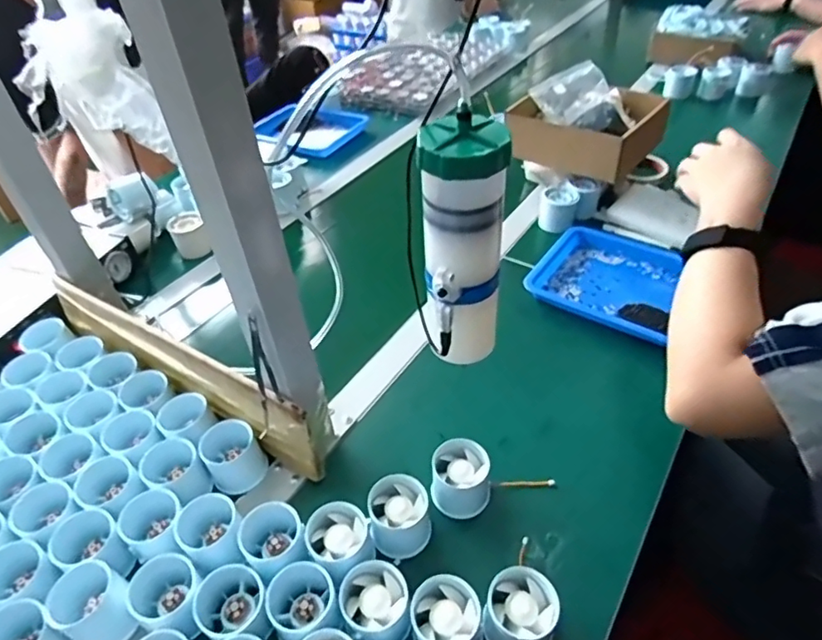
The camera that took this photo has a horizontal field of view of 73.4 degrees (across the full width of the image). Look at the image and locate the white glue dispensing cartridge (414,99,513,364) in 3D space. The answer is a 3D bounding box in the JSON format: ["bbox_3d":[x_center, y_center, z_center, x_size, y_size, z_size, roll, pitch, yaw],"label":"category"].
[{"bbox_3d":[0.038,-0.048,0.389,0.055,0.180,0.053,-1,43,5],"label":"white glue dispensing cartridge"}]

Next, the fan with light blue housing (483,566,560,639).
[{"bbox_3d":[0.085,0.226,0.425,0.051,0.041,0.054,15,47,21],"label":"fan with light blue housing"}]

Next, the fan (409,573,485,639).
[{"bbox_3d":[0.027,0.233,0.425,0.051,0.042,0.053,-3,43,3],"label":"fan"}]

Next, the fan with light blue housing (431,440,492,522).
[{"bbox_3d":[0.047,0.149,0.516,0.053,0.053,0.053,2,44,8],"label":"fan with light blue housing"}]

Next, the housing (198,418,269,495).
[{"bbox_3d":[-0.176,0.135,0.549,0.053,0.049,0.054,-22,46,-17],"label":"housing"}]

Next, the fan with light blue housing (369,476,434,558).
[{"bbox_3d":[-0.010,0.176,0.493,0.053,0.051,0.052,-3,43,3],"label":"fan with light blue housing"}]

